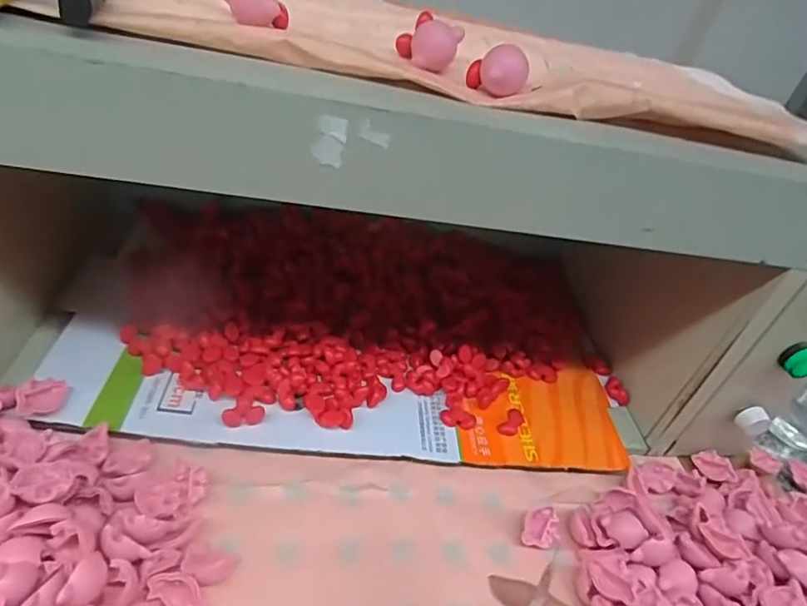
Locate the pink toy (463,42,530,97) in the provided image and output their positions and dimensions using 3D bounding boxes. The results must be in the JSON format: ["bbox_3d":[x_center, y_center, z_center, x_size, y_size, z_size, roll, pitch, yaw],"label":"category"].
[{"bbox_3d":[0.056,-0.138,0.314,0.035,0.024,0.024,11,46,5],"label":"pink toy"}]

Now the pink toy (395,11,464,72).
[{"bbox_3d":[0.017,-0.164,0.332,0.031,0.023,0.027,35,52,26],"label":"pink toy"}]

